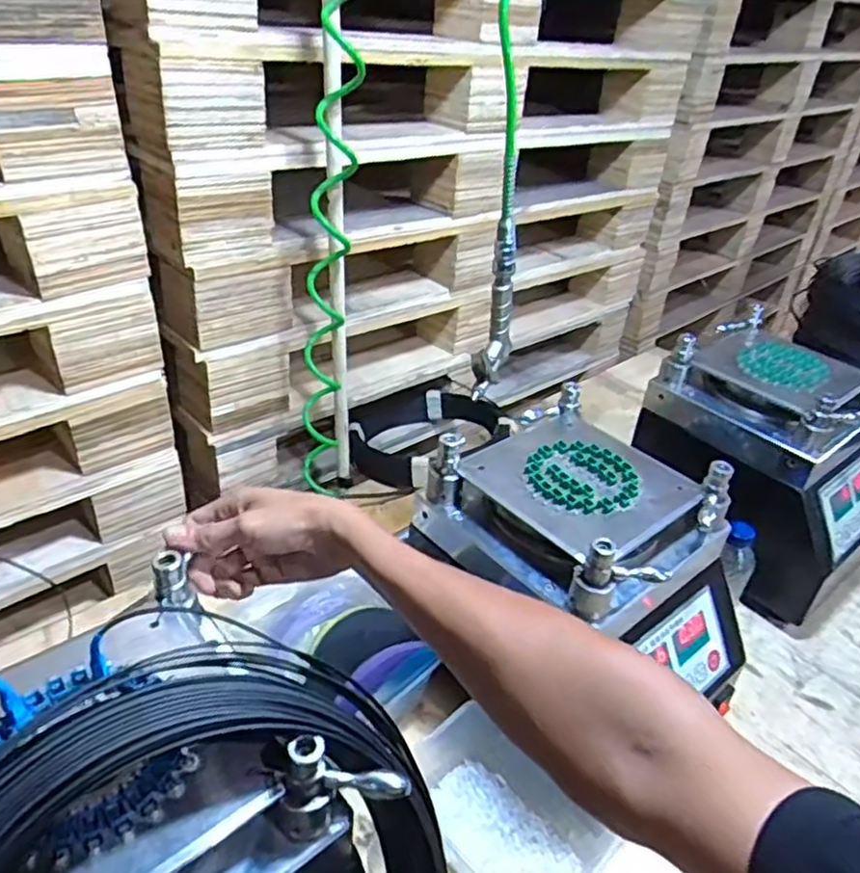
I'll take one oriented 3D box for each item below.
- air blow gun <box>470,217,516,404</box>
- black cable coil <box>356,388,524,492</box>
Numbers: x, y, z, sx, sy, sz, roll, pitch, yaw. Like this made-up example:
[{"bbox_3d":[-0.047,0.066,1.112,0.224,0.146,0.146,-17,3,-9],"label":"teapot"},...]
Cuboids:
[{"bbox_3d":[0.068,-0.125,0.697,0.033,0.176,0.047,11,35,8],"label":"air blow gun"},{"bbox_3d":[-0.011,-0.004,1.128,0.256,0.074,0.222,-17,40,-30],"label":"black cable coil"}]

